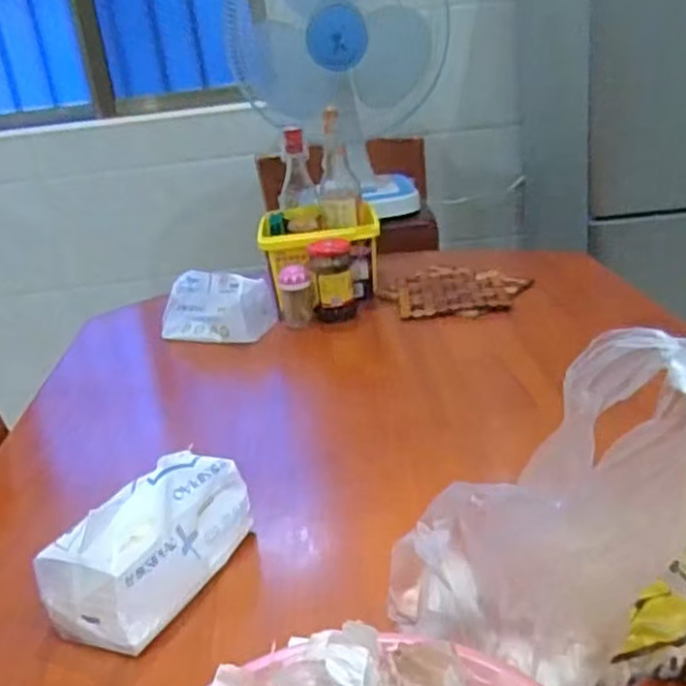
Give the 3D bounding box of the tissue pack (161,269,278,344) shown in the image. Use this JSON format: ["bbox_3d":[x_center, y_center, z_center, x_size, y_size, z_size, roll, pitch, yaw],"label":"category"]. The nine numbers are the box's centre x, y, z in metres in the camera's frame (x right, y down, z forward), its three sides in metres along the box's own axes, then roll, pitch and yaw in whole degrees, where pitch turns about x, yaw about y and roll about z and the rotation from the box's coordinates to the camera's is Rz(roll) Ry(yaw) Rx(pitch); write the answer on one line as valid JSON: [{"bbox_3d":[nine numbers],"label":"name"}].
[{"bbox_3d":[-0.188,-0.049,1.083,0.165,0.097,0.071,4,25,25],"label":"tissue pack"}]

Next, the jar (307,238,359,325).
[{"bbox_3d":[-0.013,-0.095,1.103,0.060,0.127,0.070,-5,23,4],"label":"jar"}]

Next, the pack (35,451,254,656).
[{"bbox_3d":[-0.153,0.156,0.583,0.081,0.095,0.159,7,26,29],"label":"pack"}]

